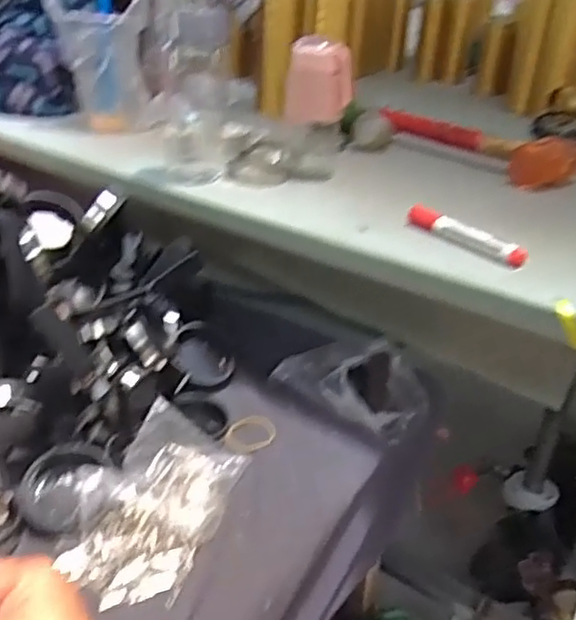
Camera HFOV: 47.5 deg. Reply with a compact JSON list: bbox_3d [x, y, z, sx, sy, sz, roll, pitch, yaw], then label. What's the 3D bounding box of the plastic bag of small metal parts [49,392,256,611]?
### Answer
[{"bbox_3d":[-0.104,0.152,0.534,0.106,0.047,0.176,10,28,12],"label":"plastic bag of small metal parts"}]

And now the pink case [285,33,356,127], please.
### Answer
[{"bbox_3d":[0.037,-0.259,0.745,0.072,0.089,0.034,1,27,-6],"label":"pink case"}]

